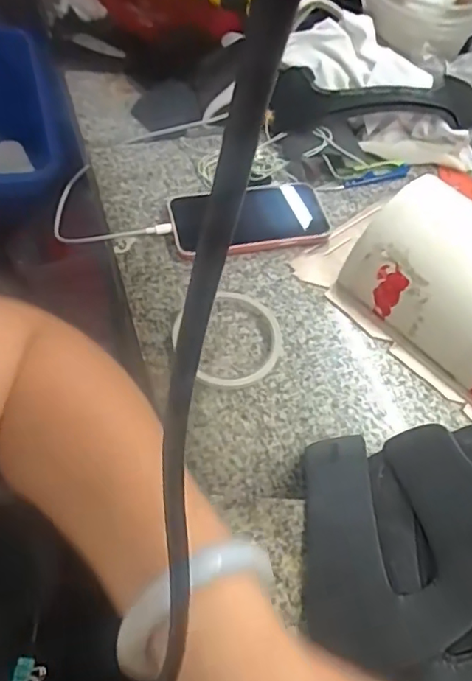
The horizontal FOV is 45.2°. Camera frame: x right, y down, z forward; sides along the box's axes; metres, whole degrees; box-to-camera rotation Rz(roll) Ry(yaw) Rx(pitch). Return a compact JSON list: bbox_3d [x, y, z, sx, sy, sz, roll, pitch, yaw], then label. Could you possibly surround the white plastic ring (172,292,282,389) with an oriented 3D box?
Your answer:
[{"bbox_3d":[-0.003,-0.003,0.479,0.093,0.007,0.088,4,57,-5],"label":"white plastic ring"}]

